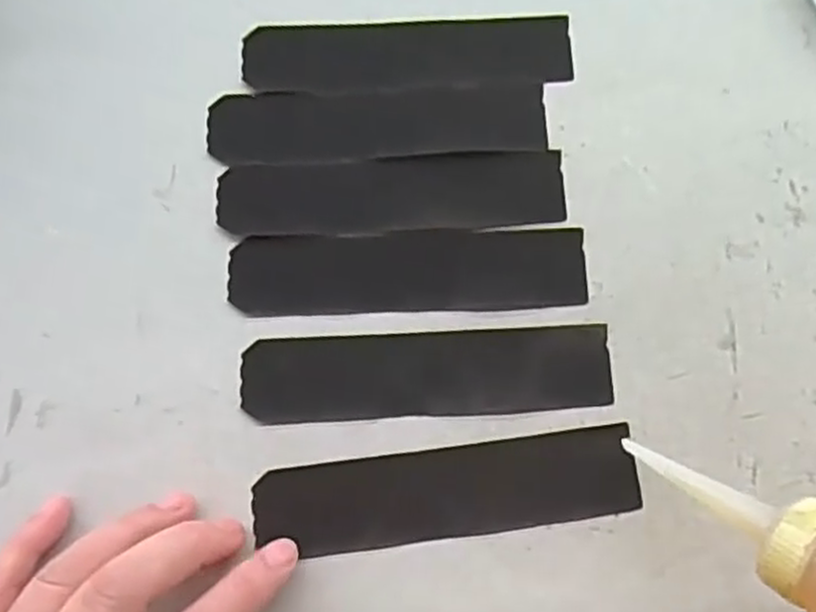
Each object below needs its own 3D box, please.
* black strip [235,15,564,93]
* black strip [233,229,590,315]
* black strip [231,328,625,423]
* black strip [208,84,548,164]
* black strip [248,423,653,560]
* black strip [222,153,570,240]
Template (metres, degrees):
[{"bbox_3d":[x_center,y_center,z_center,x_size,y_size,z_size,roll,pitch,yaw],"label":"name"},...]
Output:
[{"bbox_3d":[0.001,-0.109,0.329,0.139,0.004,0.034,-3,75,-2],"label":"black strip"},{"bbox_3d":[0.001,-0.014,0.305,0.138,0.004,0.033,-2,75,-2],"label":"black strip"},{"bbox_3d":[0.008,0.026,0.292,0.138,0.004,0.032,-3,75,-2],"label":"black strip"},{"bbox_3d":[-0.012,-0.077,0.321,0.139,0.004,0.032,-2,75,-2],"label":"black strip"},{"bbox_3d":[0.015,0.068,0.281,0.138,0.004,0.033,-6,75,-3],"label":"black strip"},{"bbox_3d":[-0.006,-0.046,0.314,0.139,0.004,0.033,-3,75,-2],"label":"black strip"}]

